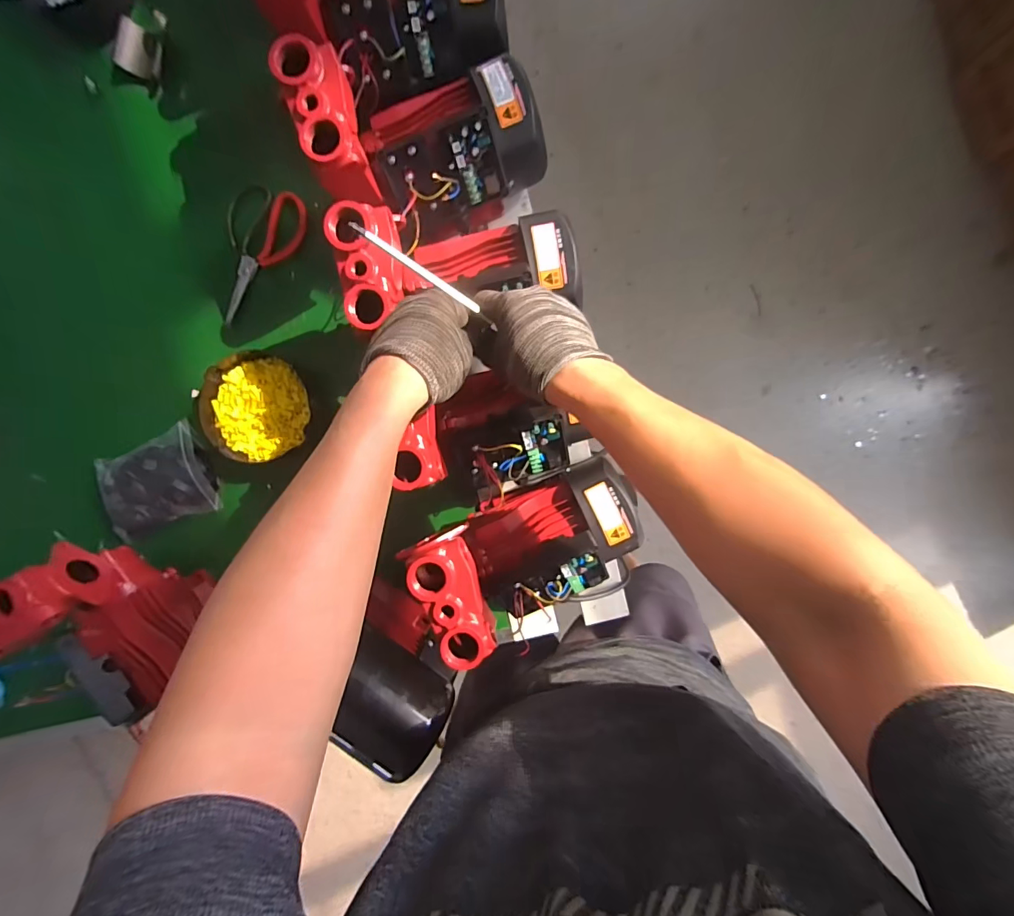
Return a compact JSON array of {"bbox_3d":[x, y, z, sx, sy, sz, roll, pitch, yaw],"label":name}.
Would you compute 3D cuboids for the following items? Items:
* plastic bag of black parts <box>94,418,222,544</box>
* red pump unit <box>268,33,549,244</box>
[{"bbox_3d":[-0.476,0.033,0.590,0.142,0.040,0.124,-21,92,3],"label":"plastic bag of black parts"},{"bbox_3d":[-0.079,-0.348,0.473,0.229,0.191,0.173,-16,92,3],"label":"red pump unit"}]

